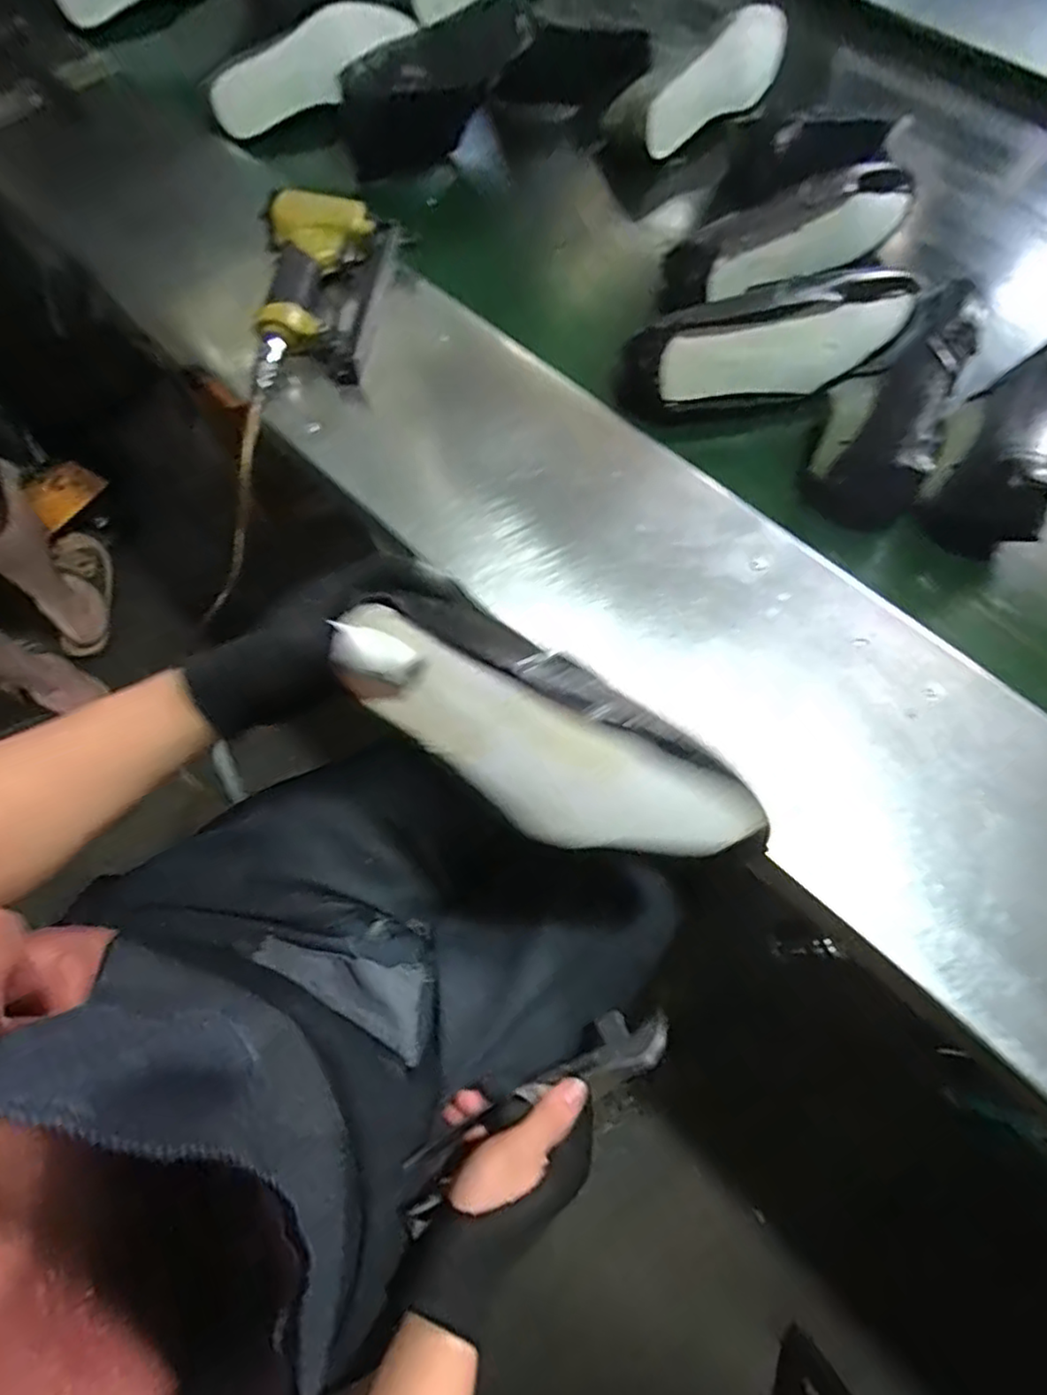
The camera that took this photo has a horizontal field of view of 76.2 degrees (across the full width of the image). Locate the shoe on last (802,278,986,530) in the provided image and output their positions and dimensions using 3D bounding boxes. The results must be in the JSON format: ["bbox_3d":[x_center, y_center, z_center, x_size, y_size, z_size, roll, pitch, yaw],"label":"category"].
[{"bbox_3d":[0.335,-0.272,0.583,0.098,0.068,0.243,30,84,12],"label":"shoe on last"}]

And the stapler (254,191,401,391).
[{"bbox_3d":[-0.181,-0.380,0.630,0.128,0.048,0.219,-3,68,-2],"label":"stapler"}]

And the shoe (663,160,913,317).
[{"bbox_3d":[0.276,-0.483,0.684,0.273,0.081,0.083,-23,70,-10],"label":"shoe"}]

